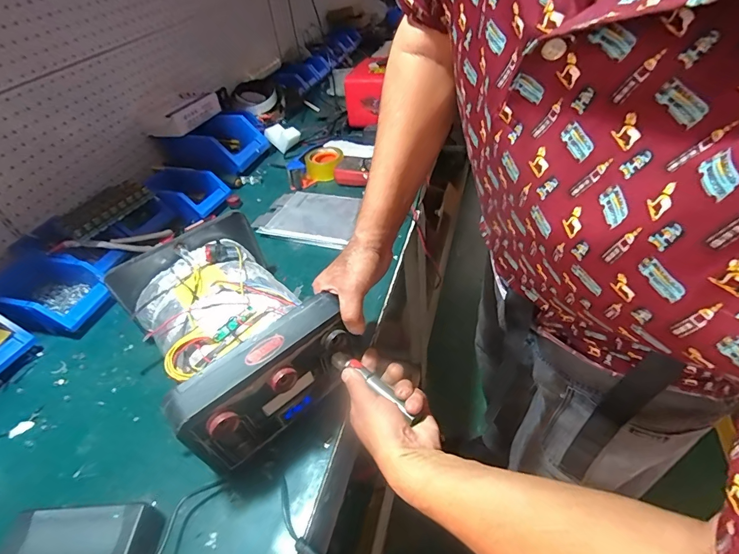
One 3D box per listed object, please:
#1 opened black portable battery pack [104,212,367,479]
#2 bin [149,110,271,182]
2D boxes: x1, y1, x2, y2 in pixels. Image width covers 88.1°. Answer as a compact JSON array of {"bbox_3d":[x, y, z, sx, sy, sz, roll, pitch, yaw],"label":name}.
[{"bbox_3d":[-0.200,0.057,0.541,0.207,0.131,0.328,-32,51,-23],"label":"opened black portable battery pack"},{"bbox_3d":[-0.429,-0.369,1.068,0.236,0.105,0.195,13,47,20],"label":"bin"}]

